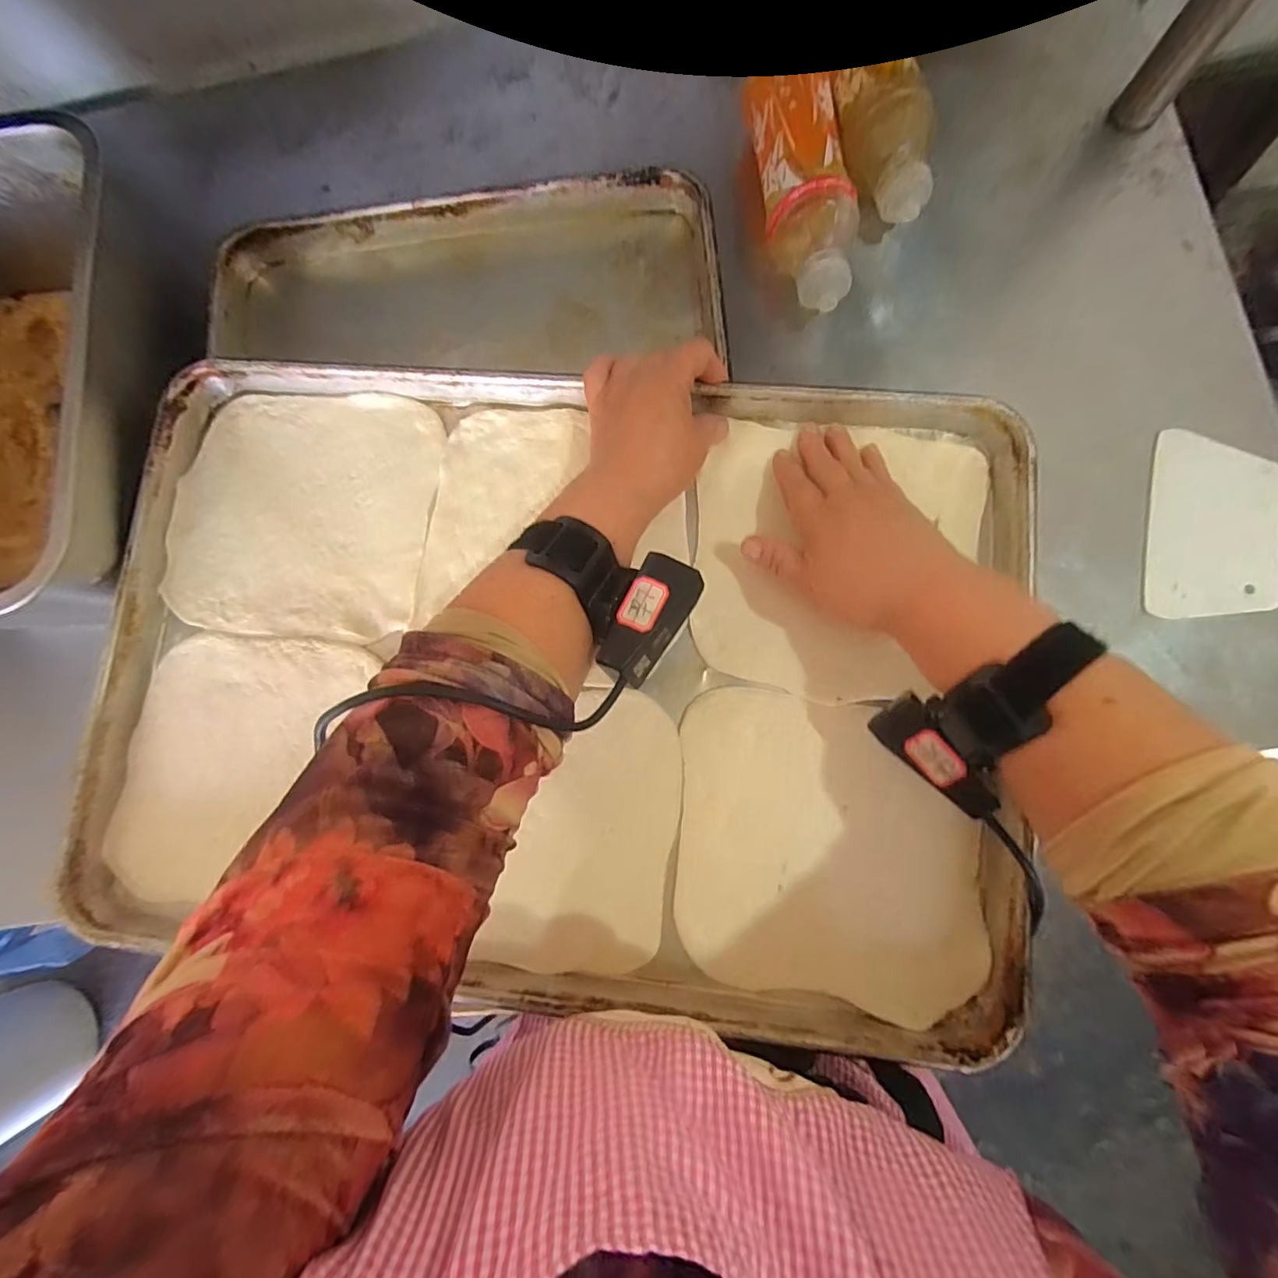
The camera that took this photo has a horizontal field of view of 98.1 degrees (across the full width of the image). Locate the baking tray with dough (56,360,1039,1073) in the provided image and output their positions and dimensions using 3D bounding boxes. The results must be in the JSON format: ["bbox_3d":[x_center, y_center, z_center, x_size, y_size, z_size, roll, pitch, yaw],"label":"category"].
[{"bbox_3d":[-0.063,0.020,0.370,0.592,0.031,0.395,5,82,6],"label":"baking tray with dough"}]

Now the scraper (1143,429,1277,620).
[{"bbox_3d":[0.451,-0.085,0.431,0.095,0.009,0.144,8,84,8],"label":"scraper"}]

